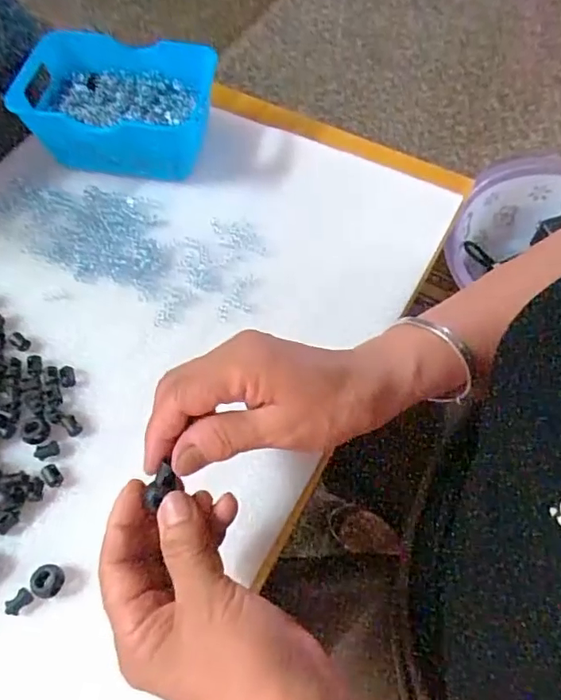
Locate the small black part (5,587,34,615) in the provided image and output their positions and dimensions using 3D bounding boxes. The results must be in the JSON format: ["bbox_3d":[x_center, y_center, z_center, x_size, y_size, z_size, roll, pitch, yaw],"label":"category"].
[{"bbox_3d":[-0.150,0.145,0.317,0.010,0.007,0.015,39,69,17],"label":"small black part"}]

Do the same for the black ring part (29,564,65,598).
[{"bbox_3d":[-0.135,0.134,0.321,0.016,0.012,0.017,0,61,0],"label":"black ring part"}]

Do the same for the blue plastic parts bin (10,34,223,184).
[{"bbox_3d":[-0.134,-0.205,0.471,0.150,0.064,0.102,4,61,3],"label":"blue plastic parts bin"}]

